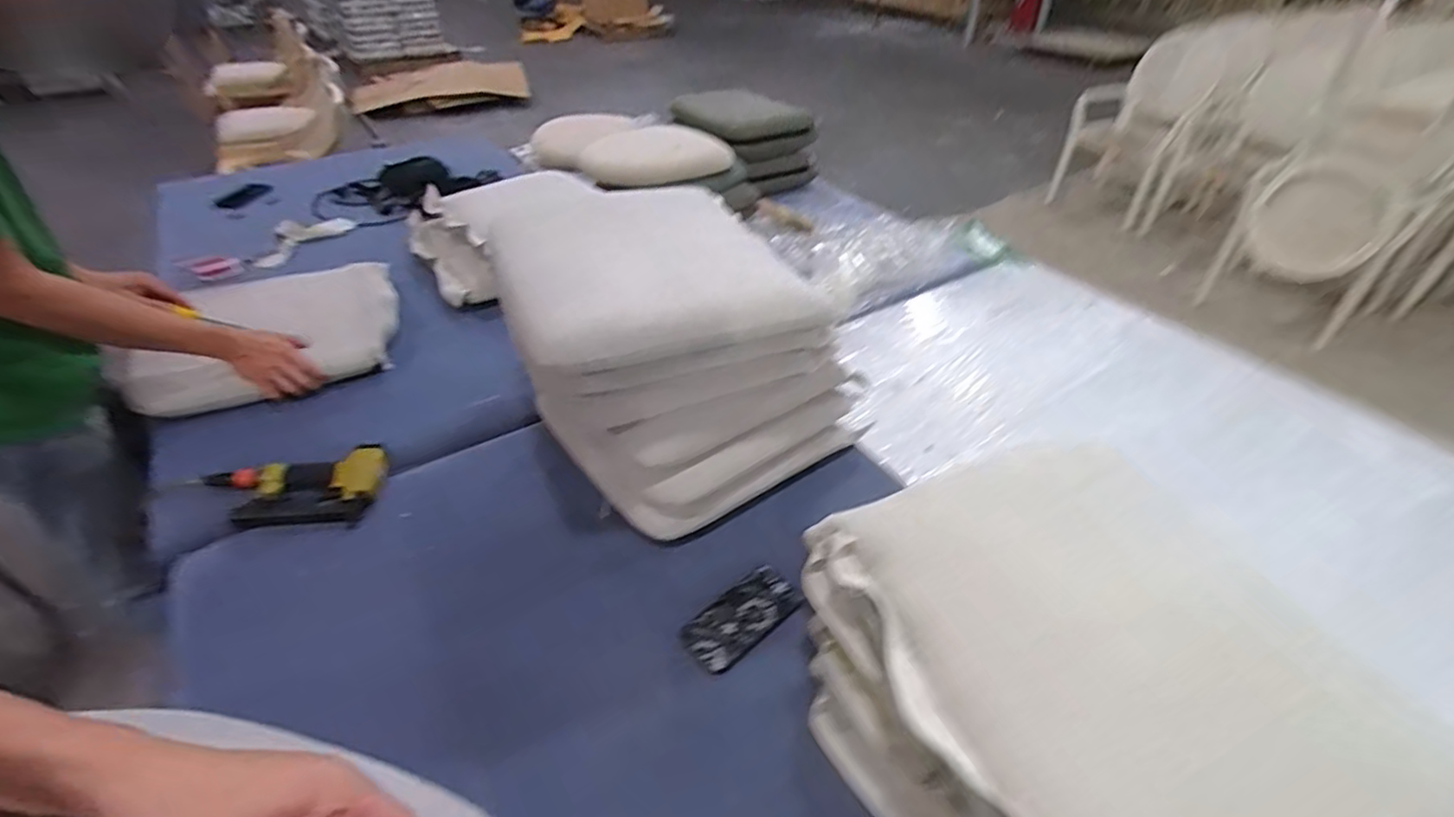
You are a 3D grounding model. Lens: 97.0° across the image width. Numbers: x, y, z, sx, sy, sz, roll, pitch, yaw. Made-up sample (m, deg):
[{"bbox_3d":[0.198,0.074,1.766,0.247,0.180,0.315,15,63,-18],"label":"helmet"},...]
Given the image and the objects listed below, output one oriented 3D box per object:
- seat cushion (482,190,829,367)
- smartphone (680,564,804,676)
[{"bbox_3d":[-0.117,-0.226,0.940,0.362,0.066,0.501,-14,41,-17],"label":"seat cushion"},{"bbox_3d":[0.020,0.271,0.841,0.161,0.008,0.081,-34,49,-29],"label":"smartphone"}]

